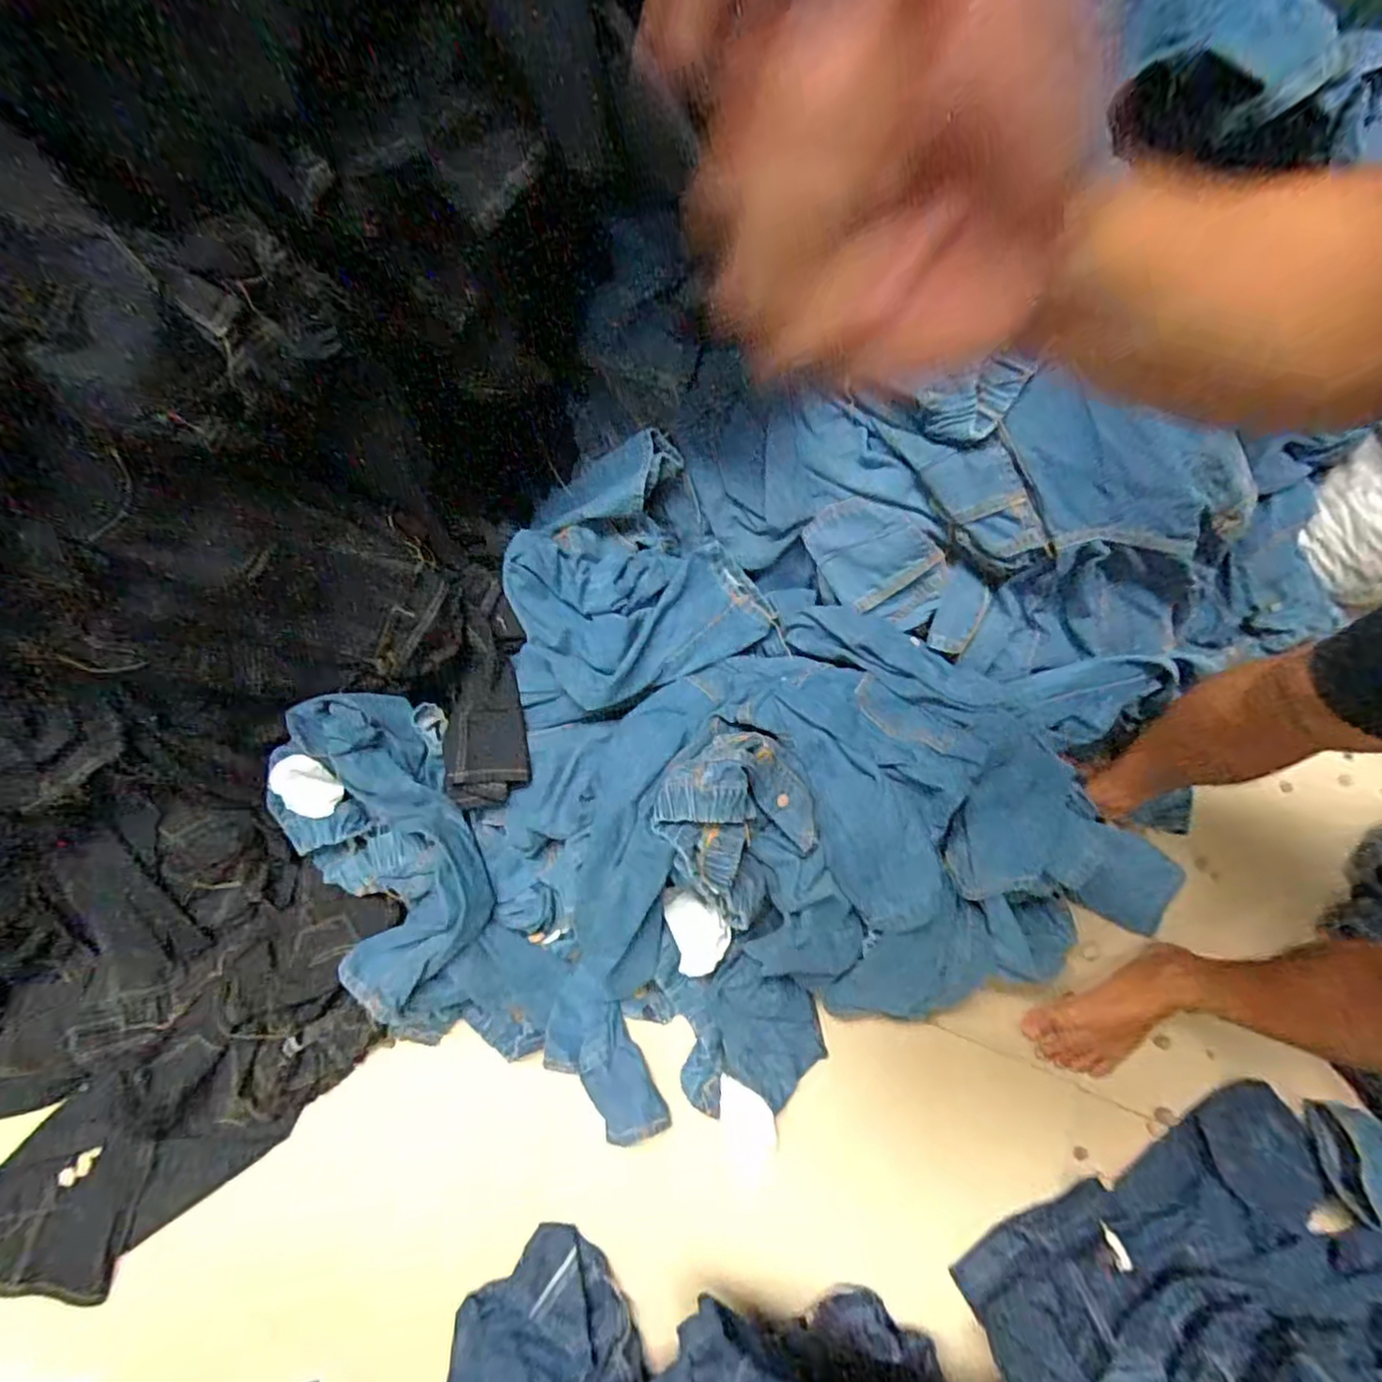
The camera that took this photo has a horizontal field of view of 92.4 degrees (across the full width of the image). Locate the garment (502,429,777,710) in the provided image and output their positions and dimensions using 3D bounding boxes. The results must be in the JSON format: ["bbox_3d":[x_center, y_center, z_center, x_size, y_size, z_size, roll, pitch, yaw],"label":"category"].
[{"bbox_3d":[-0.081,-0.136,0.759,0.258,0.084,0.286,-31,73,-11],"label":"garment"}]

